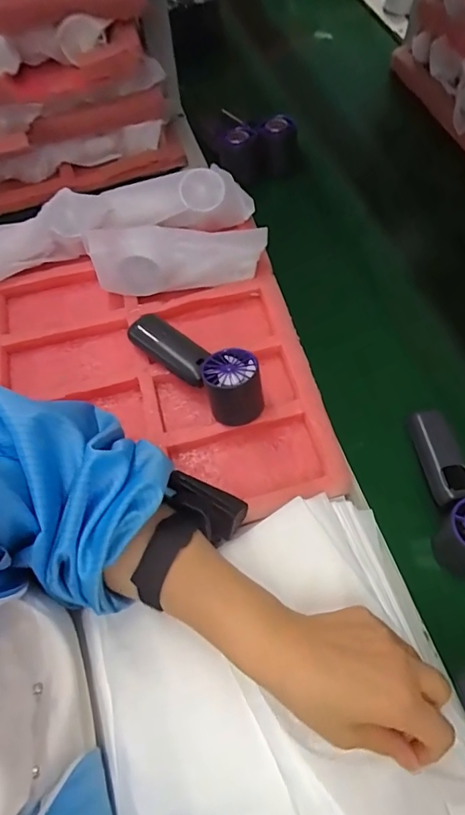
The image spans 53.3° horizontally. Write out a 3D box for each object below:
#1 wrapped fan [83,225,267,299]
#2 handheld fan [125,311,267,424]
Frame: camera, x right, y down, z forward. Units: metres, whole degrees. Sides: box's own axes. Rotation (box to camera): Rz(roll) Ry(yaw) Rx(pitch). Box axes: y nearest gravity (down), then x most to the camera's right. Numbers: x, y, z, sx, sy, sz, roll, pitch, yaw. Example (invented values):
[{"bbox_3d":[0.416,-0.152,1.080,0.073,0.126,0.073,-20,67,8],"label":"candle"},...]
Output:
[{"bbox_3d":[-0.060,-0.175,0.525,0.187,0.066,0.063,-9,63,-2],"label":"wrapped fan"},{"bbox_3d":[-0.034,-0.047,0.467,0.159,0.057,0.058,40,71,20],"label":"handheld fan"}]

